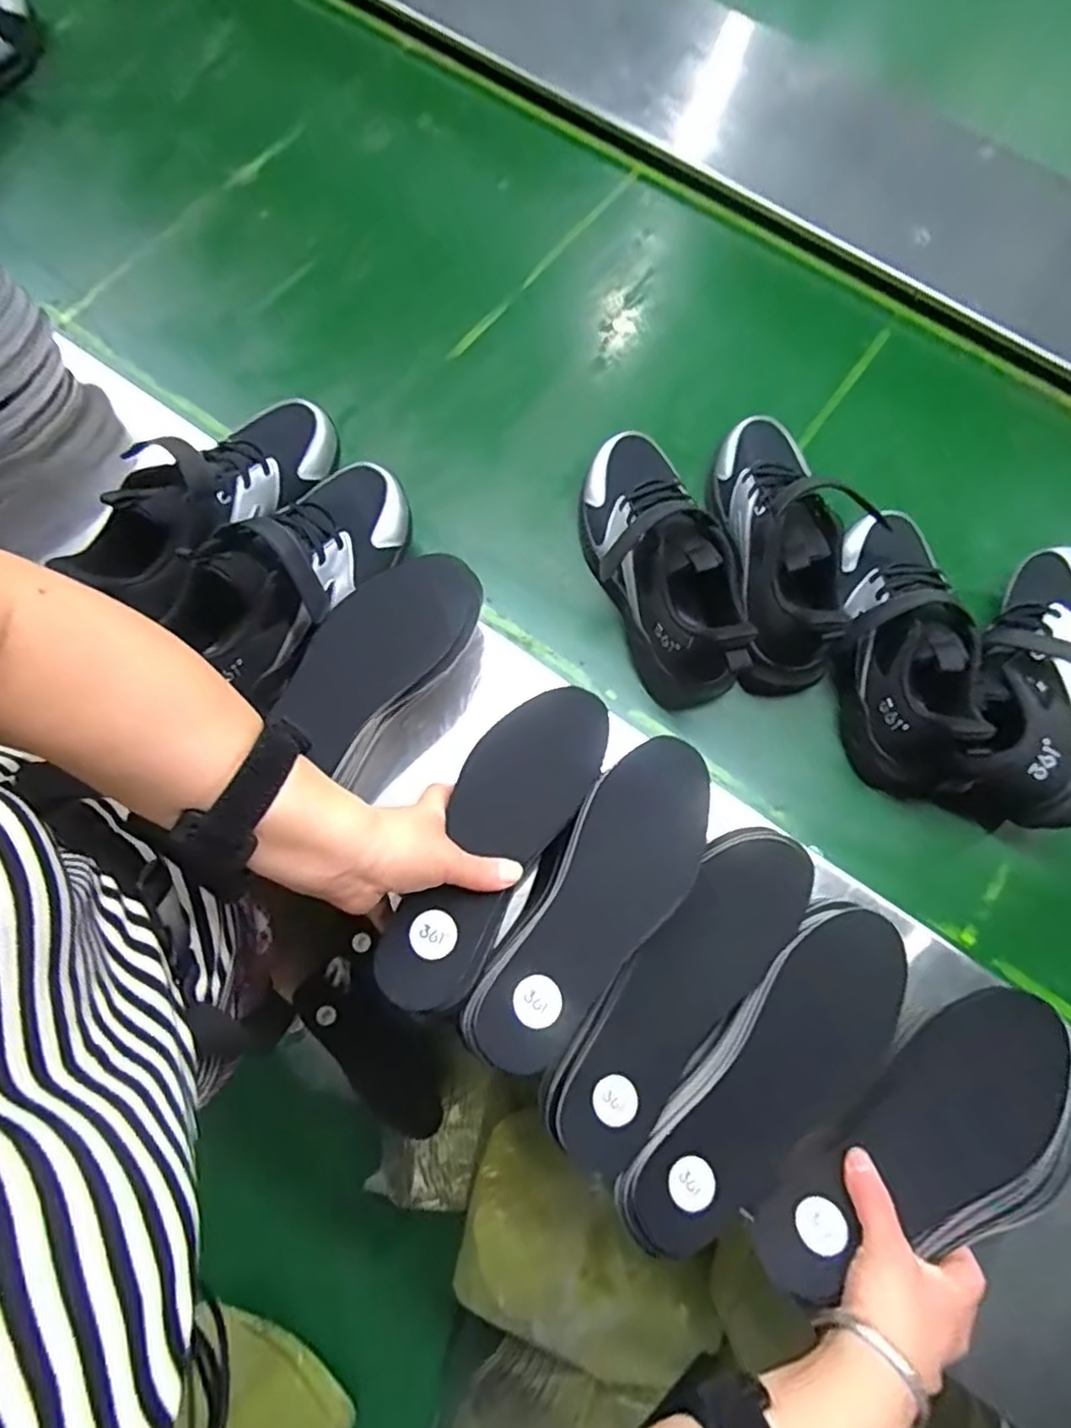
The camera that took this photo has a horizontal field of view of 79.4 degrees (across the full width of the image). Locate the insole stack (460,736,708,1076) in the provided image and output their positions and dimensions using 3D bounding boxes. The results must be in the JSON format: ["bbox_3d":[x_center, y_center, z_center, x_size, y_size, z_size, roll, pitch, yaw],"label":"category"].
[{"bbox_3d":[0.037,0.110,0.388,0.071,0.019,0.213,34,76,8],"label":"insole stack"}]

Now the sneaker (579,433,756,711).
[{"bbox_3d":[0.094,-0.130,0.534,0.095,0.111,0.247,-20,76,-7],"label":"sneaker"}]

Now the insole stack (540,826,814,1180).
[{"bbox_3d":[0.097,0.175,0.419,0.071,0.020,0.235,39,79,9],"label":"insole stack"}]

